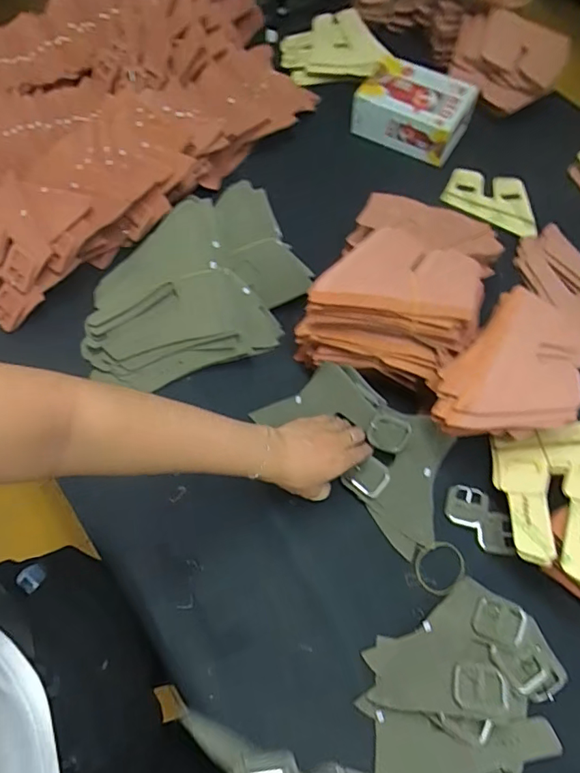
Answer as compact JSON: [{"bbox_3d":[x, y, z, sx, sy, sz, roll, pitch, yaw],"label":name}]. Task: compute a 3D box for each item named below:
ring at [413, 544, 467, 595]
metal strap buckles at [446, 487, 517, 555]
[{"bbox_3d":[0.165,0.198,0.549,0.056,0.008,0.052,0,67,0],"label":"ring"},{"bbox_3d":[0.216,0.150,0.566,0.047,0.008,0.089,-42,73,-16],"label":"metal strap buckles"}]

